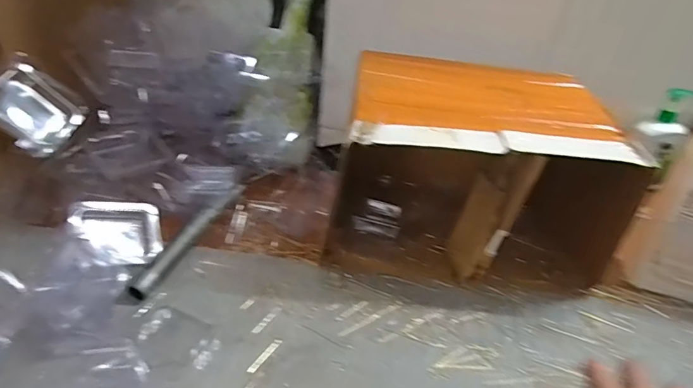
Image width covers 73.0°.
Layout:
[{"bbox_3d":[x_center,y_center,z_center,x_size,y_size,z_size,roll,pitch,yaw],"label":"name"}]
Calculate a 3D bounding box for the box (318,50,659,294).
[{"bbox_3d":[0.156,-0.040,0.635,0.323,0.203,0.251,6,34,-2],"label":"box"}]

